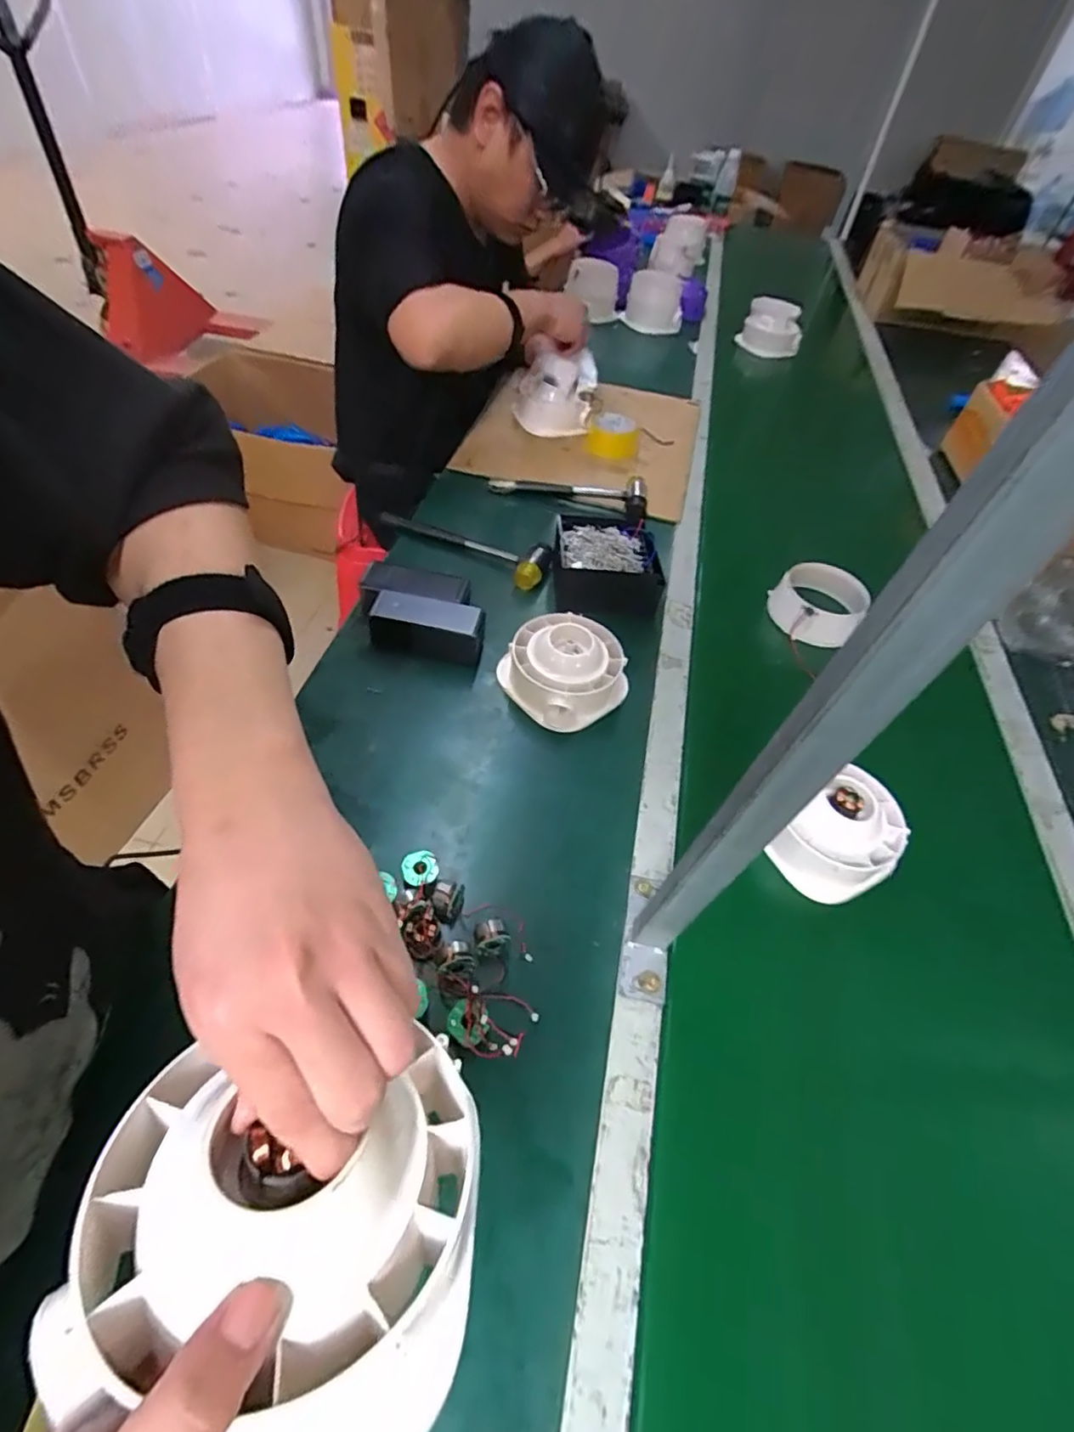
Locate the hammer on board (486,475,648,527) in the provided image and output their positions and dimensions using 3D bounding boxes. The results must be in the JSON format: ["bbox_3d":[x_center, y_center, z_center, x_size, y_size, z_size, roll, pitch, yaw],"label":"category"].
[{"bbox_3d":[0.051,-0.367,0.956,0.256,0.054,0.063,13,51,3],"label":"hammer on board"}]

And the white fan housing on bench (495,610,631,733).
[{"bbox_3d":[0.031,-0.061,0.696,0.126,0.064,0.130,4,51,-4],"label":"white fan housing on bench"}]

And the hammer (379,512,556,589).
[{"bbox_3d":[-0.105,-0.249,0.855,0.260,0.036,0.074,23,53,11],"label":"hammer"}]

